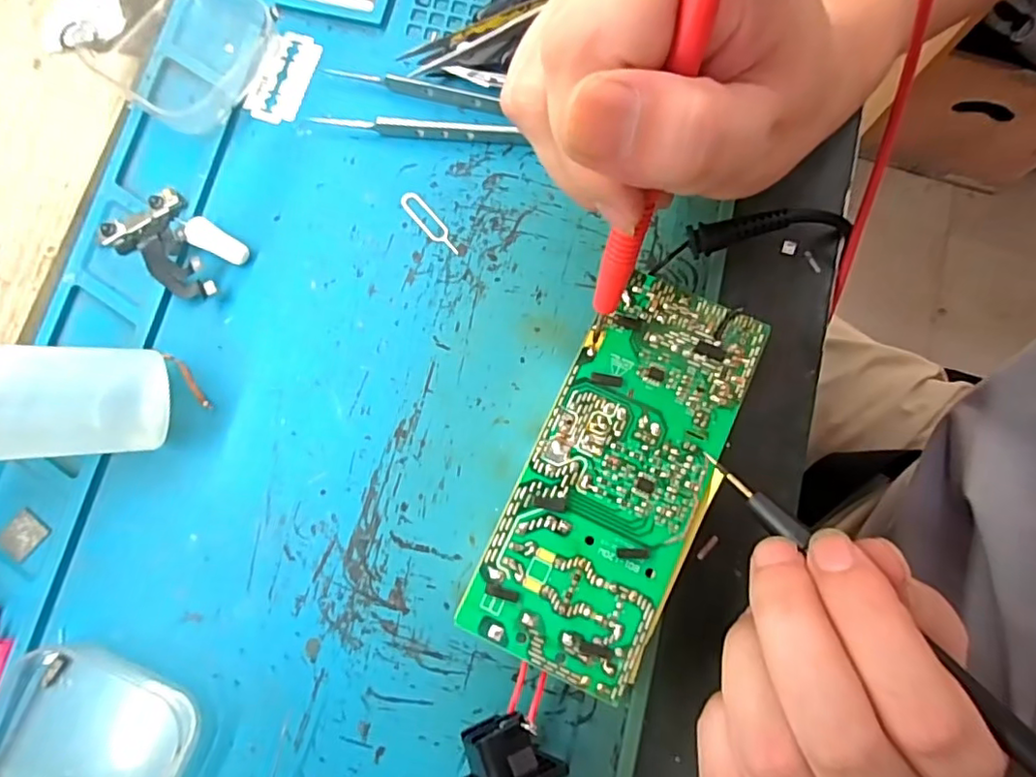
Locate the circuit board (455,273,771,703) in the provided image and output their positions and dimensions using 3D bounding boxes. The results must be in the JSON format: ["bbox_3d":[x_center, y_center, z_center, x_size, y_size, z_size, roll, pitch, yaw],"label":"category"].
[{"bbox_3d":[0.034,0.029,0.205,0.057,0.025,0.130,25,80,4],"label":"circuit board"}]

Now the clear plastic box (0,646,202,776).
[{"bbox_3d":[-0.146,0.122,0.189,0.067,0.014,0.063,20,79,3],"label":"clear plastic box"}]

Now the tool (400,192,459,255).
[{"bbox_3d":[-0.035,-0.067,0.235,0.008,0.004,0.033,-41,82,-8],"label":"tool"}]

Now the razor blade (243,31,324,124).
[{"bbox_3d":[-0.099,-0.132,0.249,0.022,0.004,0.042,16,79,3],"label":"razor blade"}]

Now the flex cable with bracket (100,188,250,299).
[{"bbox_3d":[-0.133,-0.056,0.229,0.052,0.009,0.031,33,81,6],"label":"flex cable with bracket"}]

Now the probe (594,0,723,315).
[{"bbox_3d":[0.034,-0.061,0.143,0.008,0.115,0.009,13,54,2],"label":"probe"}]

